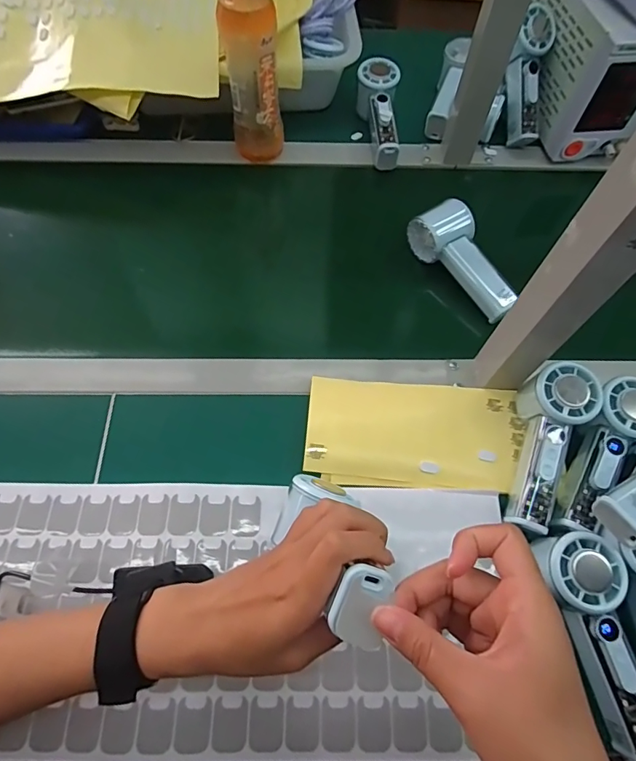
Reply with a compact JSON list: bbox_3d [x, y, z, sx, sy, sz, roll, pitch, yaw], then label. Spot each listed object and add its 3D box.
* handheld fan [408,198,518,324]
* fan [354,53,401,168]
[{"bbox_3d":[0.169,-0.137,0.510,0.056,0.046,0.147,-26,67,-13],"label":"handheld fan"},{"bbox_3d":[0.087,-0.361,0.622,0.051,0.055,0.153,-6,79,-4],"label":"fan"}]

